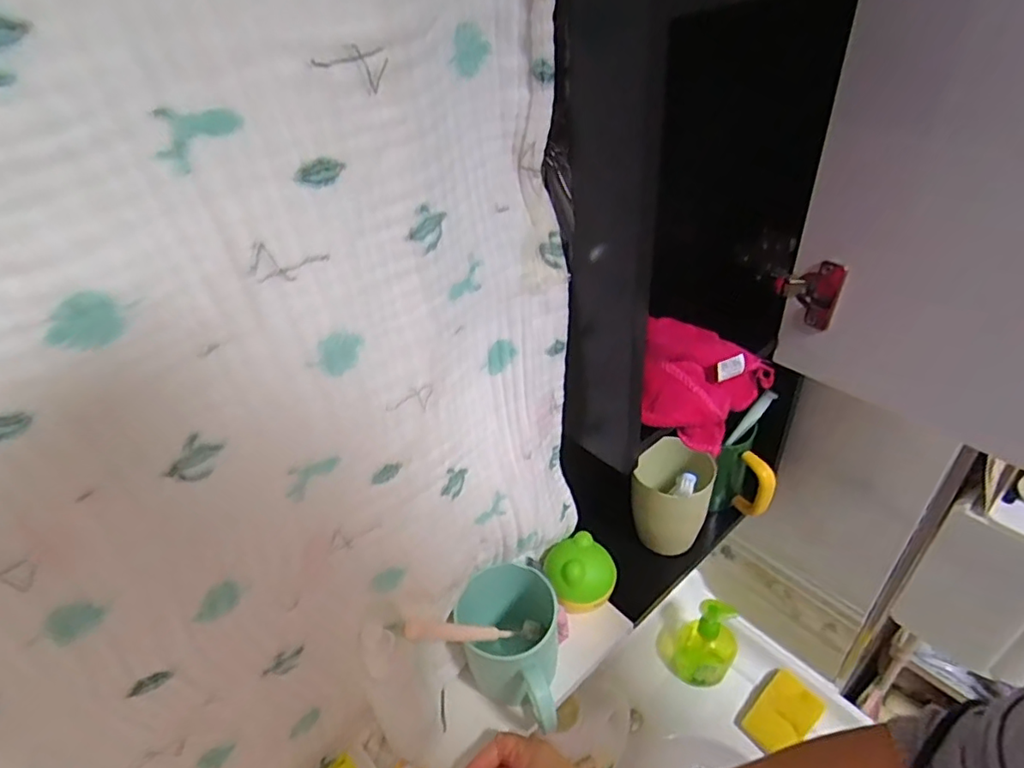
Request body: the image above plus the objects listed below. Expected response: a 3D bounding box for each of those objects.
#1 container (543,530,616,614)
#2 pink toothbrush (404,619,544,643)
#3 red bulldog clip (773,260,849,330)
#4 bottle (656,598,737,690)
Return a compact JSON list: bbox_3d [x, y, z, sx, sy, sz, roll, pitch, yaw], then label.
[{"bbox_3d":[0.067,0.181,0.551,0.067,0.056,0.056,-14,39,-11],"label":"container"},{"bbox_3d":[-0.024,0.203,0.470,0.023,0.169,0.015,35,93,40],"label":"pink toothbrush"},{"bbox_3d":[0.248,-0.078,0.485,0.049,0.065,0.025,17,43,26],"label":"red bulldog clip"},{"bbox_3d":[0.265,0.360,0.822,0.108,0.170,0.066,16,43,25],"label":"bottle"}]

